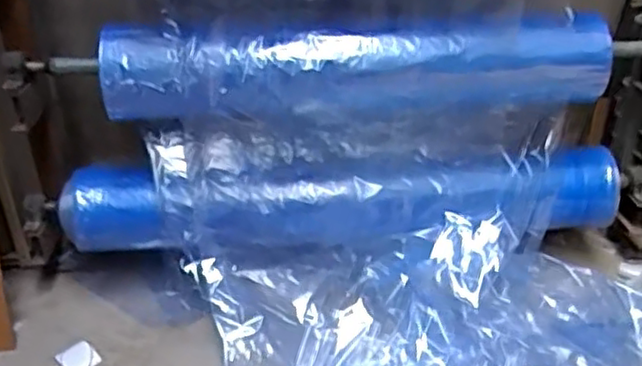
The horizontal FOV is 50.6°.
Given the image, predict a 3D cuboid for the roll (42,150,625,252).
[{"bbox_3d":[0.069,0.056,1.776,1.480,0.220,0.166,-3,31,-4],"label":"roll"}]

